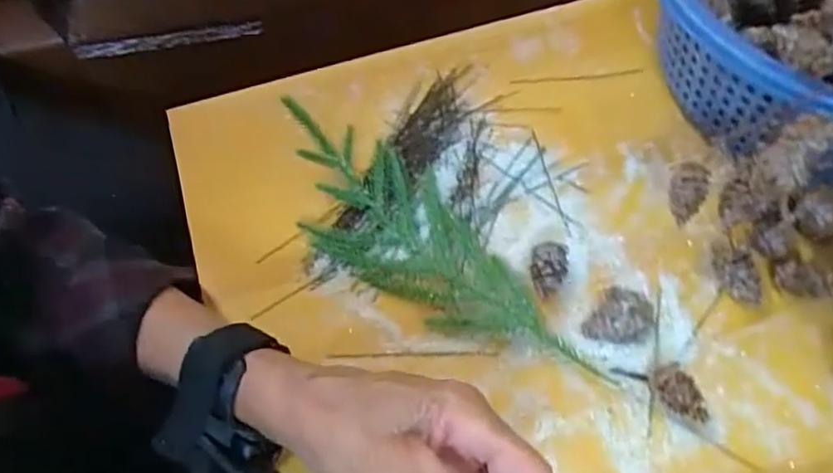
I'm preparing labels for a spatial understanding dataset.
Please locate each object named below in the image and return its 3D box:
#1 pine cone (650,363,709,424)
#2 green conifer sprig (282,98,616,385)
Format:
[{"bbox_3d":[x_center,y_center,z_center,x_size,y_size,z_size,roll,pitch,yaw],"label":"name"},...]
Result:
[{"bbox_3d":[0.145,0.088,0.359,0.020,0.021,0.034,-35,65,-19],"label":"pine cone"},{"bbox_3d":[0.006,0.001,0.405,0.230,0.029,0.083,31,64,18],"label":"green conifer sprig"}]

